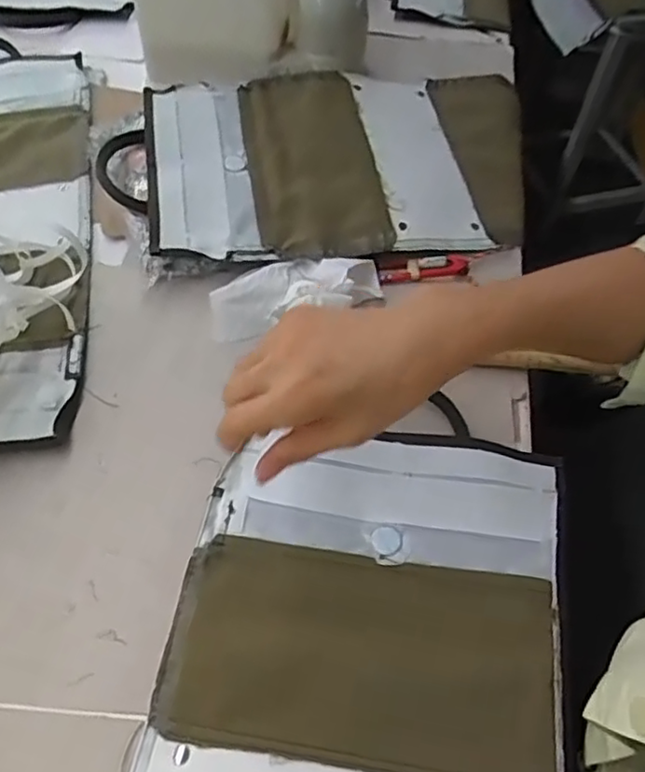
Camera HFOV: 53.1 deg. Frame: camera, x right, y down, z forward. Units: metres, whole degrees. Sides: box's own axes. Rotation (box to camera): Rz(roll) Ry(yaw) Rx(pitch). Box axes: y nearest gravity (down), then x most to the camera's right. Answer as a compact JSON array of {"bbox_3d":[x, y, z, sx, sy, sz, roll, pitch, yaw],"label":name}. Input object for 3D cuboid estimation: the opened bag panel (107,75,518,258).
[{"bbox_3d":[0.011,-0.231,0.637,0.408,0.021,0.258,-1,56,-9],"label":"opened bag panel"}]

